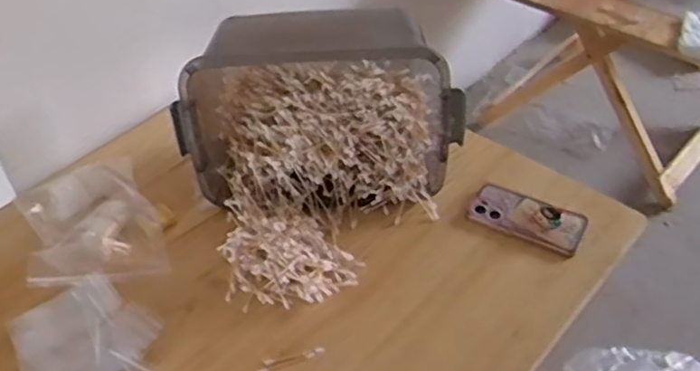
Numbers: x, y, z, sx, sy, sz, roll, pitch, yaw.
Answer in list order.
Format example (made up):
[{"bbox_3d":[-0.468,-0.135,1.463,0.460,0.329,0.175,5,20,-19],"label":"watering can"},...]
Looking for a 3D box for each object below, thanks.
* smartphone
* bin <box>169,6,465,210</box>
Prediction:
[{"bbox_3d":[0.261,0.045,0.994,0.161,0.012,0.085,21,48,24],"label":"smartphone"},{"bbox_3d":[-0.045,-0.120,1.026,0.405,0.235,0.225,-3,43,1],"label":"bin"}]

